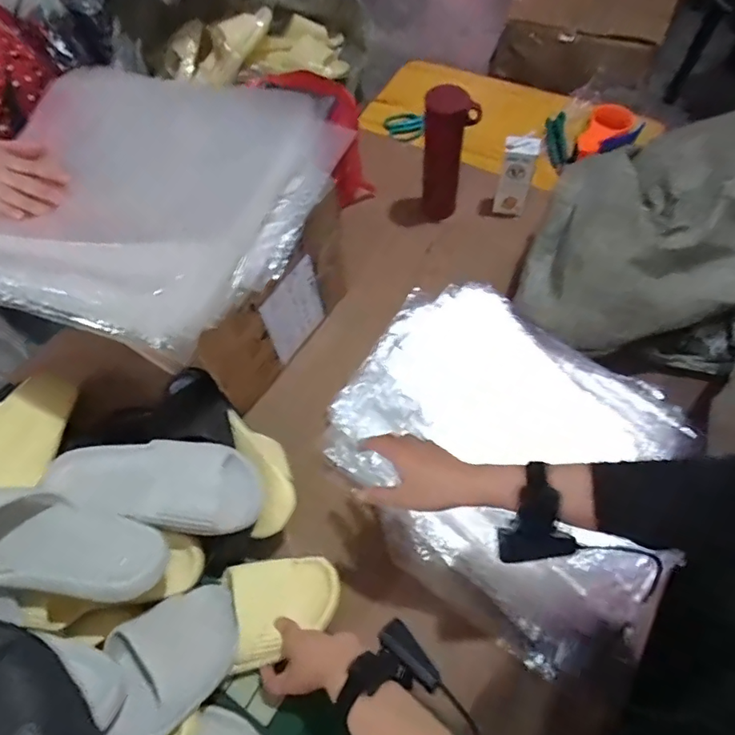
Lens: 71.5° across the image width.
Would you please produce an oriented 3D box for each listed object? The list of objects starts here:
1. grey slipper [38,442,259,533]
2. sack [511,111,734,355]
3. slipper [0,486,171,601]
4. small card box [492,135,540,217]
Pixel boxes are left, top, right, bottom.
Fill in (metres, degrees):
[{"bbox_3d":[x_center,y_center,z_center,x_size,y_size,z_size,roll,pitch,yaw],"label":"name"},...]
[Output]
[{"bbox_3d":[-0.252,0.153,0.620,0.243,0.066,0.108,4,46,-7],"label":"grey slipper"},{"bbox_3d":[0.490,-0.211,0.749,0.470,0.199,0.277,-17,62,-5],"label":"sack"},{"bbox_3d":[-0.346,0.191,0.542,0.266,0.075,0.103,14,33,0],"label":"slipper"},{"bbox_3d":[0.257,-0.334,0.881,0.060,0.114,0.057,12,63,10],"label":"small card box"}]

